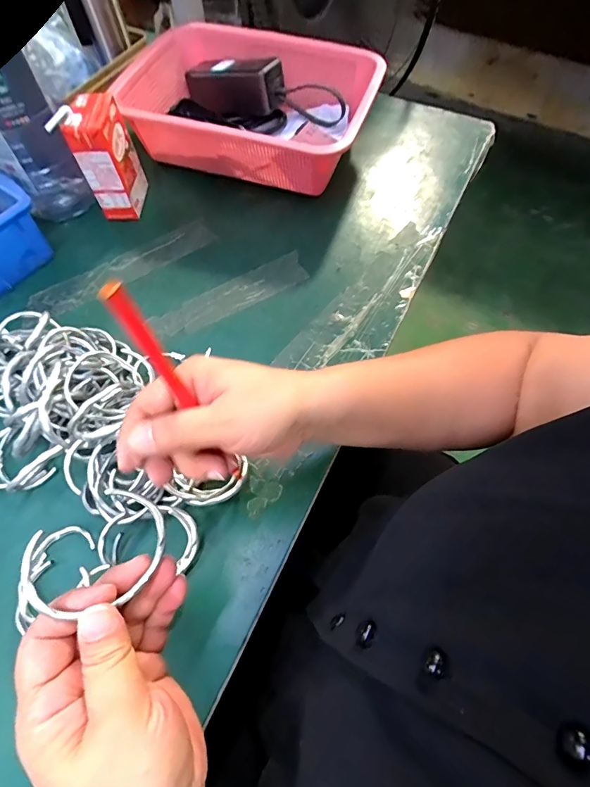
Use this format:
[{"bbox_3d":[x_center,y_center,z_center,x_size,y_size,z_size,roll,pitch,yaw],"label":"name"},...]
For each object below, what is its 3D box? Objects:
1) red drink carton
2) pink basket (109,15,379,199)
[{"bbox_3d":[-0.209,-0.264,0.452,0.046,0.108,0.075,6,64,1],"label":"red drink carton"},{"bbox_3d":[-0.058,-0.360,0.511,0.305,0.085,0.208,20,65,8],"label":"pink basket"}]

